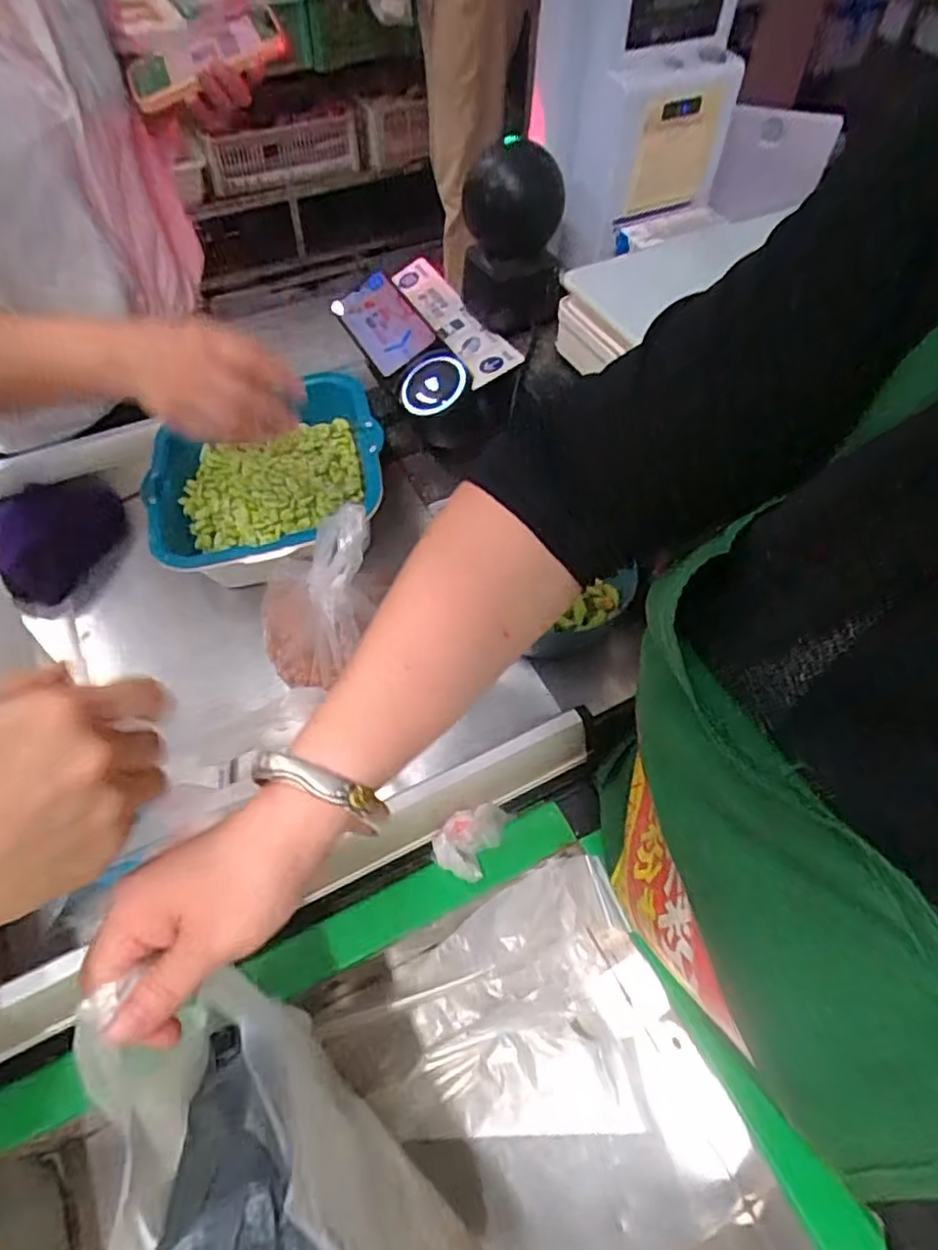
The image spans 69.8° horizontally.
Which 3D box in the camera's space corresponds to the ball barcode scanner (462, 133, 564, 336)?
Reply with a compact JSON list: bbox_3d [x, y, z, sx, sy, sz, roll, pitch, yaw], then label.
[{"bbox_3d":[0.043,-0.375,0.642,0.093,0.133,0.108,2,56,0],"label":"ball barcode scanner"}]

